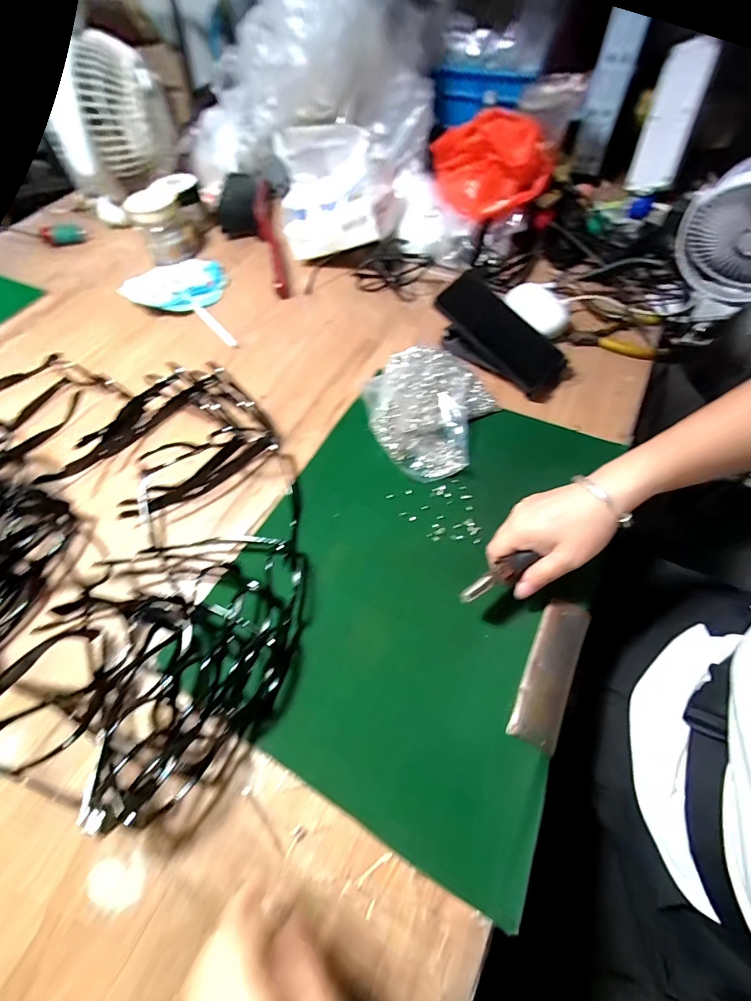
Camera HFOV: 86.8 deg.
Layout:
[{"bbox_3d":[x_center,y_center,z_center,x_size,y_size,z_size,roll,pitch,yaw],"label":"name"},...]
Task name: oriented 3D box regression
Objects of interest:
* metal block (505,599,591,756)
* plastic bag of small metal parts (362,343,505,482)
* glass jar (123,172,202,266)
[{"bbox_3d":[0.144,0.138,0.325,0.037,0.009,0.117,24,63,16],"label":"metal block"},{"bbox_3d":[0.064,-0.105,0.460,0.146,0.038,0.155,-33,63,-16],"label":"plastic bag of small metal parts"},{"bbox_3d":[-0.366,-0.508,0.710,0.131,0.076,0.141,-28,62,-14],"label":"glass jar"}]

